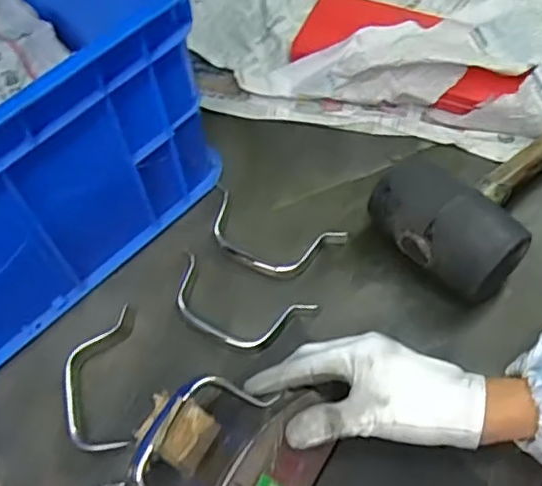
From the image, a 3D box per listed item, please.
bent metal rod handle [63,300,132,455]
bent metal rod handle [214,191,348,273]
[{"bbox_3d":[-0.130,0.102,0.461,0.047,0.020,0.109,-9,61,-3],"label":"bent metal rod handle"},{"bbox_3d":[0.002,-0.005,0.515,0.110,0.019,0.054,20,63,13],"label":"bent metal rod handle"}]

